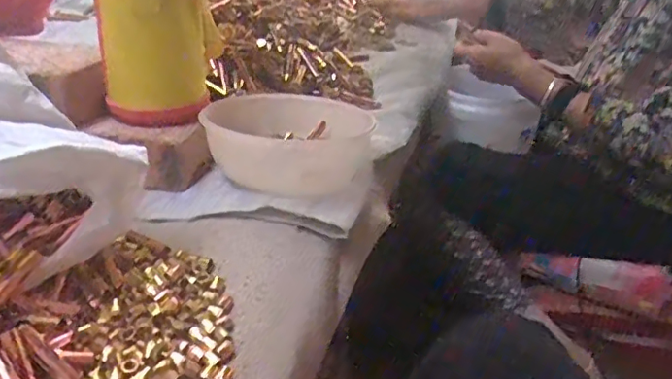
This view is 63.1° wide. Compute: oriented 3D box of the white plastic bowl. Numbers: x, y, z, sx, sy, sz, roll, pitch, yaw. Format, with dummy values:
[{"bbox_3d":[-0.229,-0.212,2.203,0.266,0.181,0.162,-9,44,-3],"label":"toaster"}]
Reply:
[{"bbox_3d":[-0.045,-0.046,0.522,0.125,0.064,0.138,22,37,20],"label":"white plastic bowl"}]

